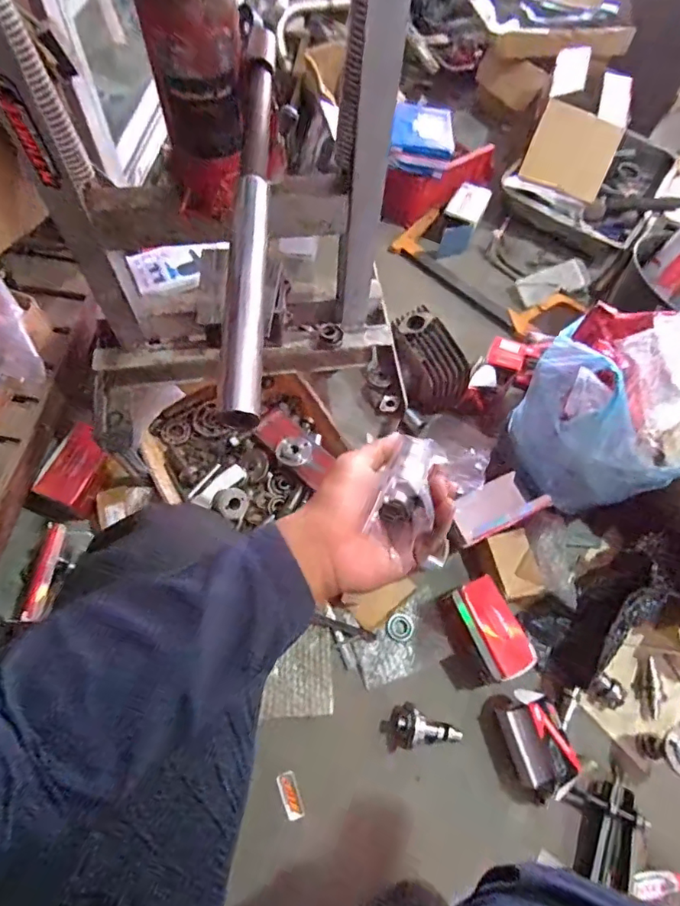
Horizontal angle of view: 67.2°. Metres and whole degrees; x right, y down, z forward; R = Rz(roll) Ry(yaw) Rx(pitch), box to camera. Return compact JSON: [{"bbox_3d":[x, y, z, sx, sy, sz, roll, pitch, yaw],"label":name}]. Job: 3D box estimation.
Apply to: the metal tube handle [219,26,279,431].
[{"bbox_3d":[-0.062,-0.182,0.359,0.025,0.020,0.357,0,65,-3],"label":"metal tube handle"}]

